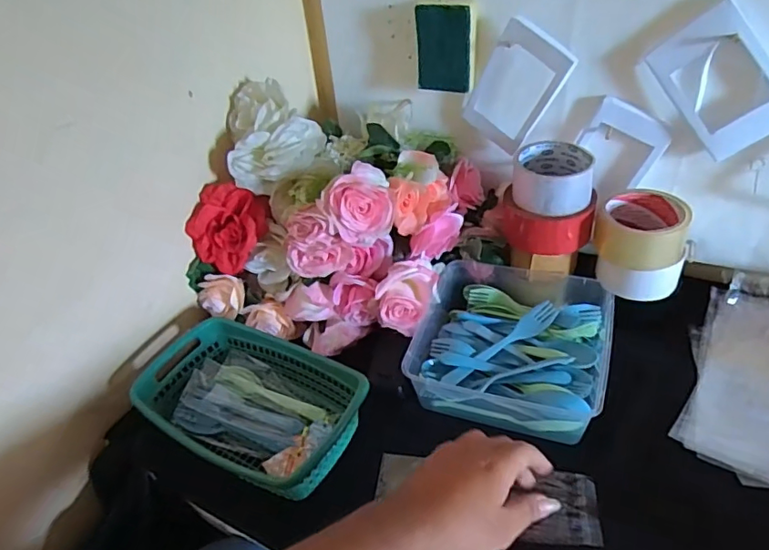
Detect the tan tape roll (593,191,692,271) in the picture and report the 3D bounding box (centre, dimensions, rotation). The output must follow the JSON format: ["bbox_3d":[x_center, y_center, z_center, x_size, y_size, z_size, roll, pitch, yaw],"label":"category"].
[{"bbox_3d":[0.288,-0.051,0.592,0.094,0.056,0.074,13,42,24],"label":"tan tape roll"}]

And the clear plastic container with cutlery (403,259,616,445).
[{"bbox_3d":[0.148,0.071,0.608,0.198,0.063,0.208,9,41,21],"label":"clear plastic container with cutlery"}]

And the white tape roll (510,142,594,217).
[{"bbox_3d":[0.193,-0.111,0.605,0.085,0.047,0.088,6,40,17],"label":"white tape roll"}]

